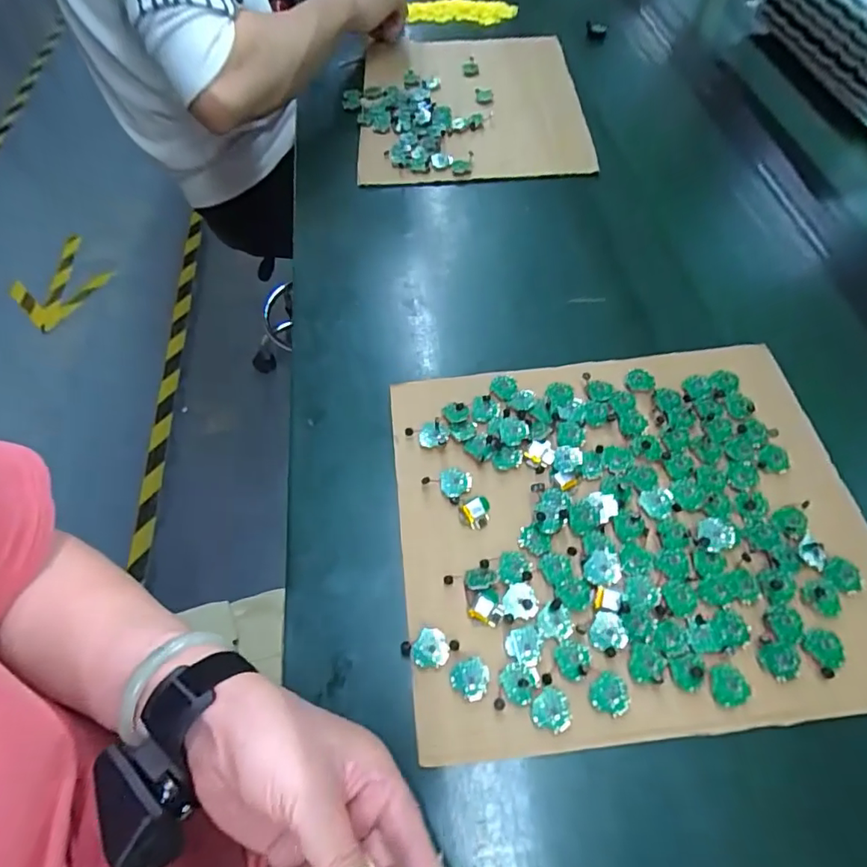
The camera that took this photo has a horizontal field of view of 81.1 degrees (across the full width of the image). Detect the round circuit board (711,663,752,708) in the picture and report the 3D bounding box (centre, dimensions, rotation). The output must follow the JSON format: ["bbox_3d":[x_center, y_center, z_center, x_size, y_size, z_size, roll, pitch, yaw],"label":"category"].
[{"bbox_3d":[0.188,0.160,0.322,0.021,0.004,0.023,-3,60,-2],"label":"round circuit board"}]

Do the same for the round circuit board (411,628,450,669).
[{"bbox_3d":[-0.002,0.146,0.345,0.025,0.006,0.024,0,59,0],"label":"round circuit board"}]

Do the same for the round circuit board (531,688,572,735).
[{"bbox_3d":[0.076,0.176,0.324,0.024,0.004,0.024,0,59,0],"label":"round circuit board"}]

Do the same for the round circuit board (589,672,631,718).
[{"bbox_3d":[0.114,0.167,0.327,0.025,0.004,0.024,0,59,0],"label":"round circuit board"}]

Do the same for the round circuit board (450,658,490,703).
[{"bbox_3d":[0.025,0.161,0.335,0.024,0.004,0.023,0,59,0],"label":"round circuit board"}]

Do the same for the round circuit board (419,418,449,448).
[{"bbox_3d":[0.001,0.000,0.425,0.025,0.007,0.022,-6,60,-4],"label":"round circuit board"}]

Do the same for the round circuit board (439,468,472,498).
[{"bbox_3d":[0.018,0.038,0.403,0.025,0.006,0.026,0,59,0],"label":"round circuit board"}]

